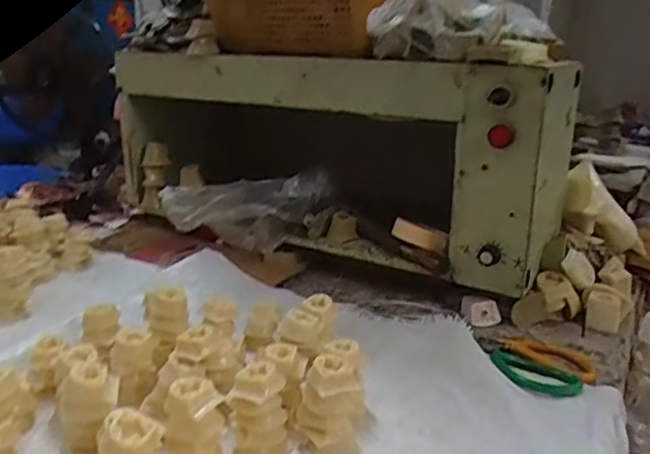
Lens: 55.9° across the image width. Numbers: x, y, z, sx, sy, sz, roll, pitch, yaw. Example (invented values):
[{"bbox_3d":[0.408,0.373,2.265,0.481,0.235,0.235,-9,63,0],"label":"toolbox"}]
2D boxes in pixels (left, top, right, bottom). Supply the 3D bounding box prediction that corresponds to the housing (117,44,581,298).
[{"bbox_3d":[0.000,-0.139,0.952,0.692,0.263,0.208,14,21,31],"label":"housing"}]

